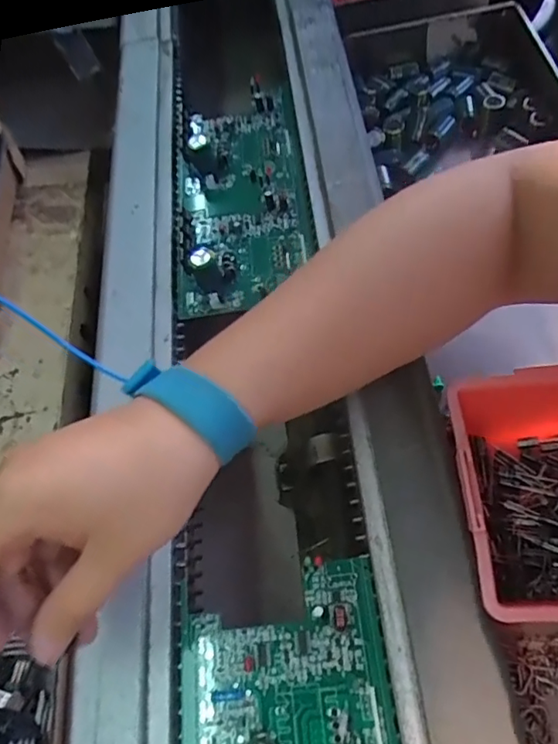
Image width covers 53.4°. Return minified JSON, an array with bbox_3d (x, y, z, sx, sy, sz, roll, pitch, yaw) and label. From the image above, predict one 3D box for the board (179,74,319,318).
[{"bbox_3d":[-0.027,-0.135,0.399,0.087,0.027,0.205,-5,61,1],"label":"board"}]

